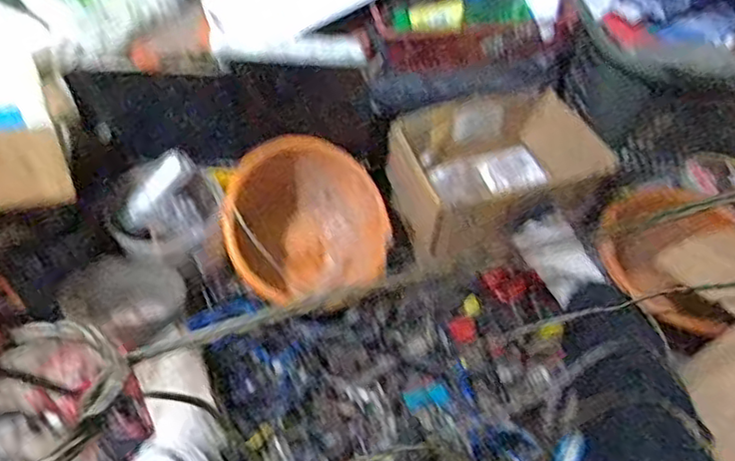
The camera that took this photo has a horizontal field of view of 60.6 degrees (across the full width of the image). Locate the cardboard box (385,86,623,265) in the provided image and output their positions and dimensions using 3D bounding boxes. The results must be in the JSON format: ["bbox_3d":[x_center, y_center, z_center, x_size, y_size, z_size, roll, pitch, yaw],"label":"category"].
[{"bbox_3d":[0.211,-0.088,1.051,0.323,0.149,0.238,-11,51,-13],"label":"cardboard box"}]

